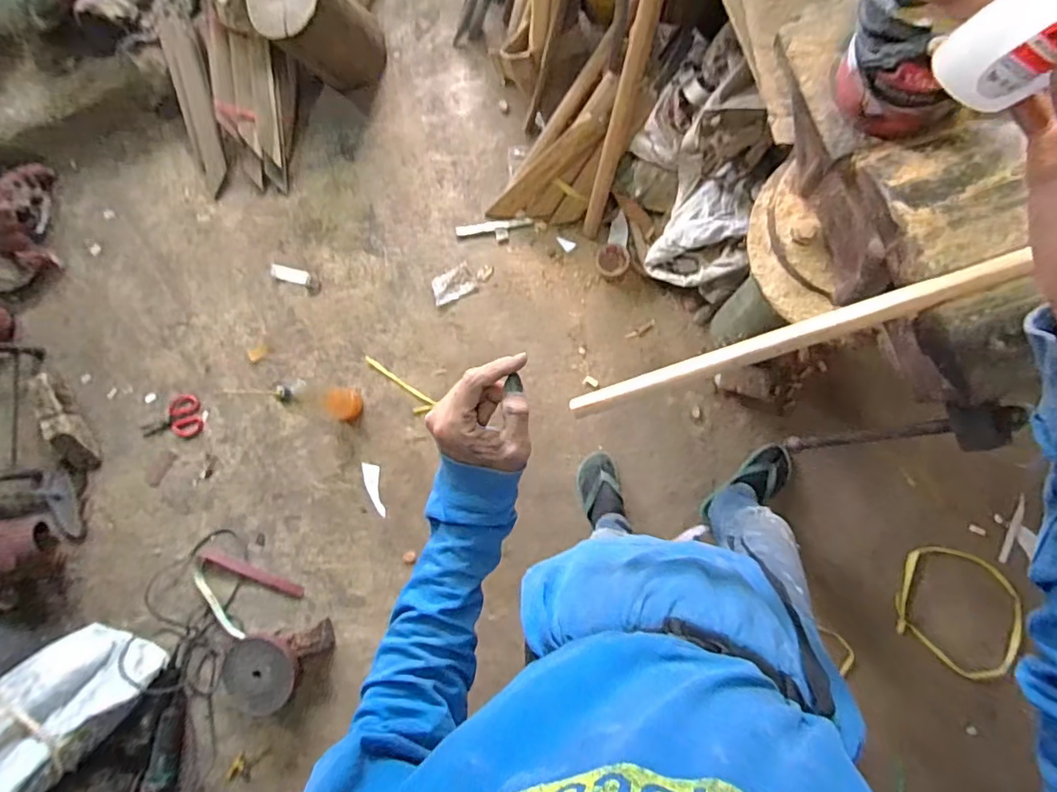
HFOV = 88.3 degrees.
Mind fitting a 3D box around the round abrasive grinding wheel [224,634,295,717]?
[{"bbox_3d":[-0.712,0.737,1.435,0.208,0.017,0.197,0,100,1],"label":"round abrasive grinding wheel"}]

